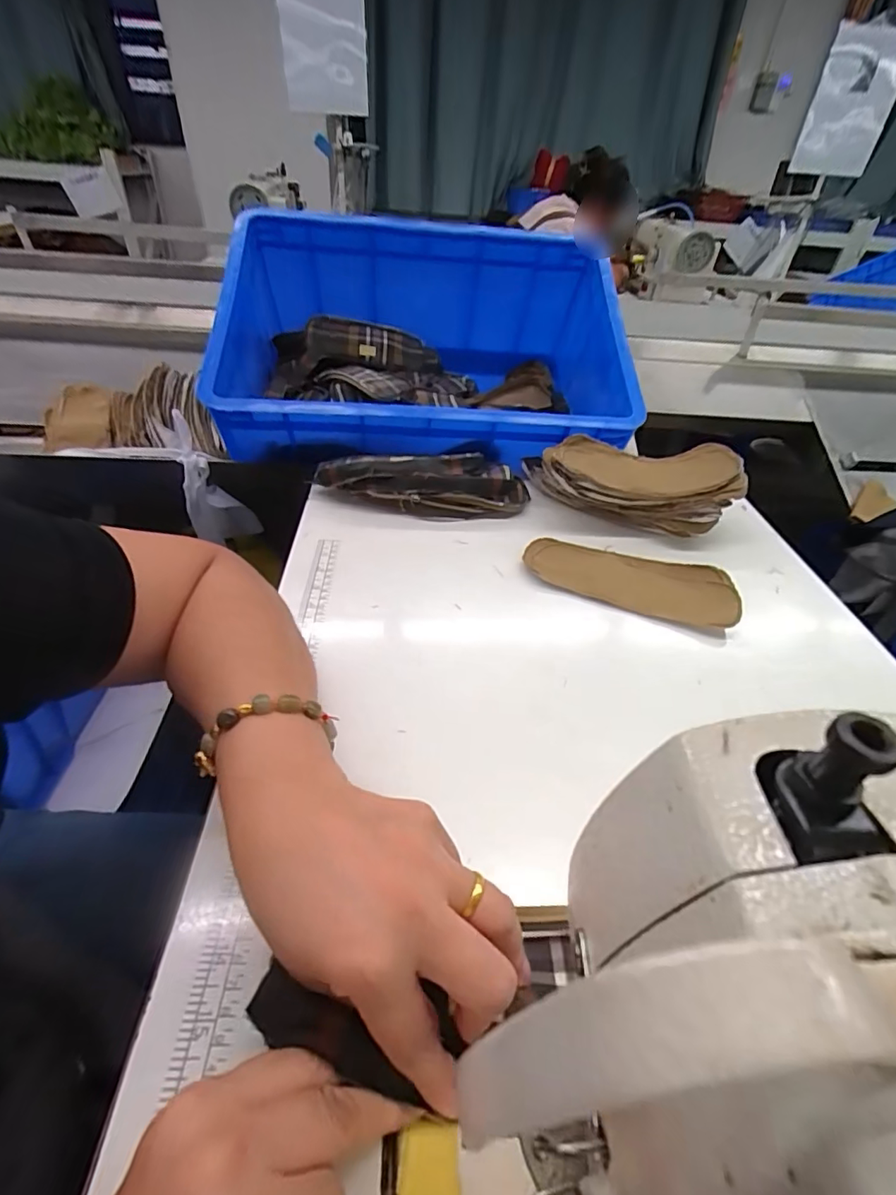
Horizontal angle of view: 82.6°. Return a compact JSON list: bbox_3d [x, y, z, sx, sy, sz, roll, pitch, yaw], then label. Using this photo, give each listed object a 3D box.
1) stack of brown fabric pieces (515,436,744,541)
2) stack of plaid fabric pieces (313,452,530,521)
[{"bbox_3d":[0.199,-0.133,0.574,0.228,0.060,0.125,13,41,9],"label":"stack of brown fabric pieces"},{"bbox_3d":[-0.027,-0.130,0.574,0.240,0.047,0.074,3,41,-2],"label":"stack of plaid fabric pieces"}]

